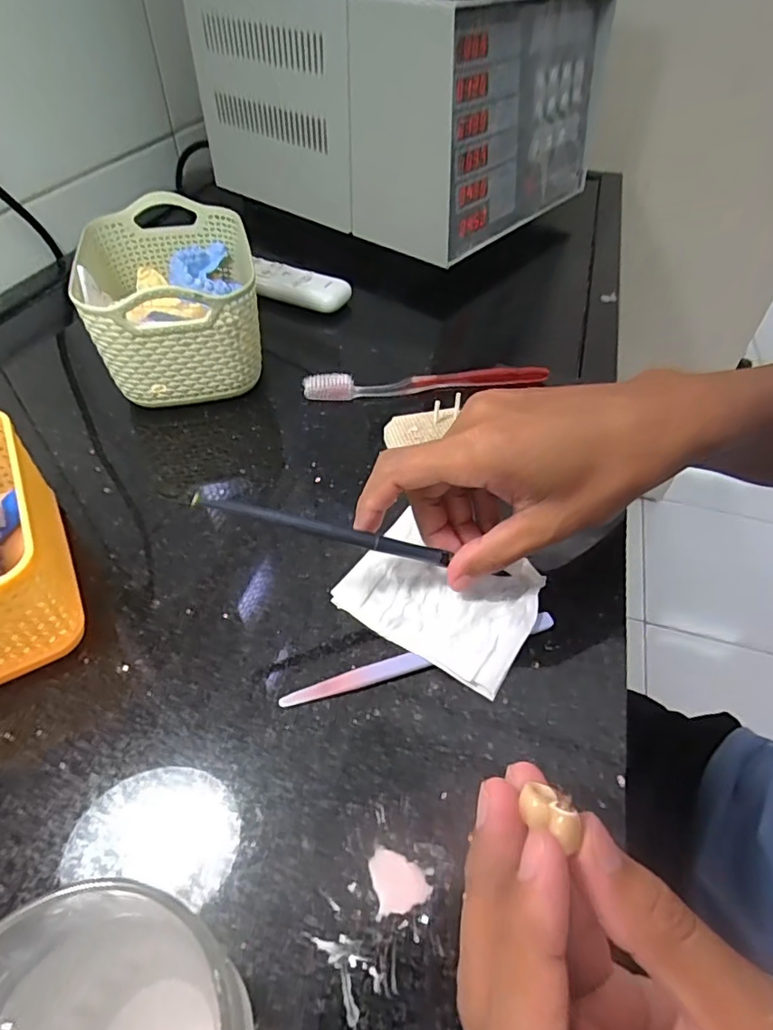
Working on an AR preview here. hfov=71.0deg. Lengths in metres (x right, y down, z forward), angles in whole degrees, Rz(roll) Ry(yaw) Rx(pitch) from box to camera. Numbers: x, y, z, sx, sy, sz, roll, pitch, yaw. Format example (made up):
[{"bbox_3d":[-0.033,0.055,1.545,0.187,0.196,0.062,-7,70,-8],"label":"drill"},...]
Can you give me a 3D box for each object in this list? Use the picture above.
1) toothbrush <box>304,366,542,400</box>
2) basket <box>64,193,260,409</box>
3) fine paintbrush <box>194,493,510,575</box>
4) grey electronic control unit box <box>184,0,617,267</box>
[{"bbox_3d":[0.032,-0.100,0.416,0.187,0.015,0.017,-3,48,-4],"label":"toothbrush"},{"bbox_3d":[-0.162,-0.163,0.416,0.114,0.093,0.169,-10,49,-11],"label":"basket"},{"bbox_3d":[-0.008,0.012,0.261,0.162,0.006,0.007,16,43,-24],"label":"fine paintbrush"},{"bbox_3d":[0.025,-0.475,0.645,0.338,0.233,0.342,31,54,24],"label":"grey electronic control unit box"}]

